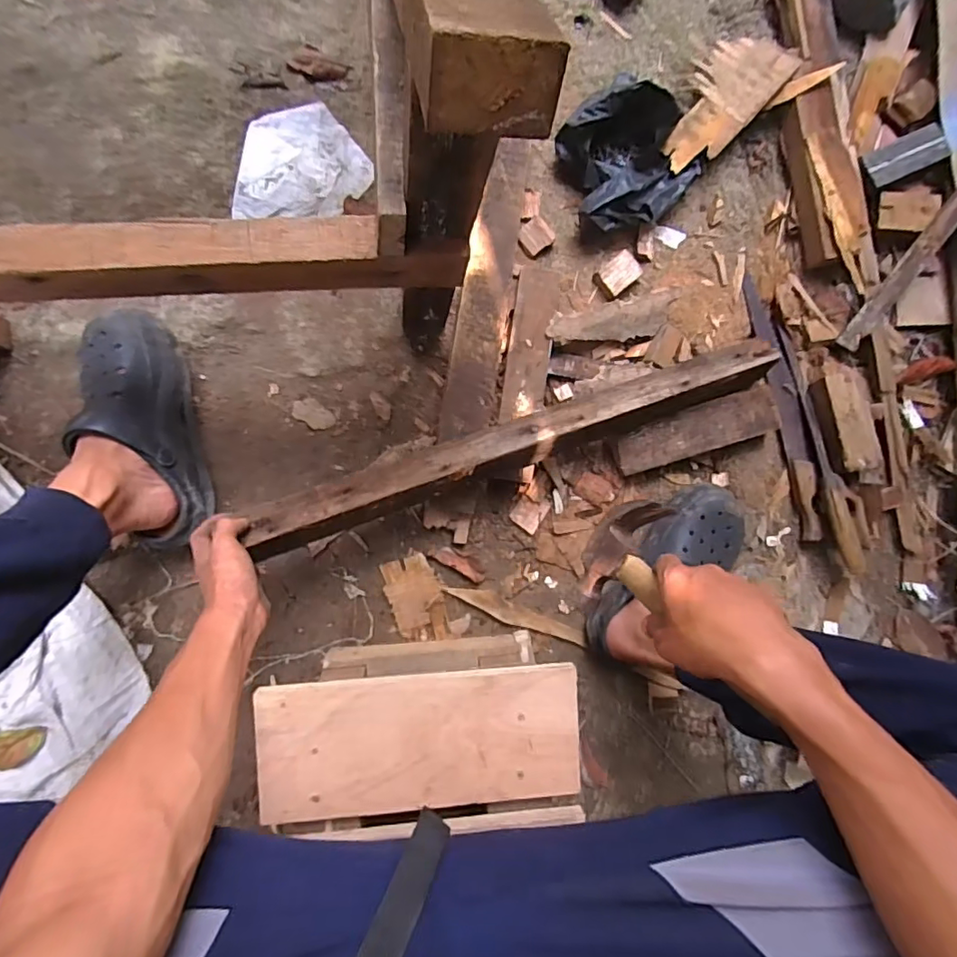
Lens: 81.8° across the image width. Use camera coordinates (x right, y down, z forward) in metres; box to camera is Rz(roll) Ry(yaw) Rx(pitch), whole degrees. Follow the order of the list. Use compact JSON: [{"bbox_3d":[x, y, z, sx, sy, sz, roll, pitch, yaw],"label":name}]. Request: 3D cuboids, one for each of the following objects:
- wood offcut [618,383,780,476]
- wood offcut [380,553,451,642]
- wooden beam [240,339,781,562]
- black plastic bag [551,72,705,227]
[{"bbox_3d":[0.298,-0.064,0.763,0.224,0.042,0.070,-21,92,-8],"label":"wood offcut"},{"bbox_3d":[-0.082,0.162,0.734,0.069,0.012,0.117,-16,91,-8],"label":"wood offcut"},{"bbox_3d":[0.070,-0.053,0.665,0.676,0.044,0.051,-20,92,-13],"label":"wooden beam"},{"bbox_3d":[0.194,-0.423,0.738,0.170,0.090,0.187,44,83,-5],"label":"black plastic bag"}]

